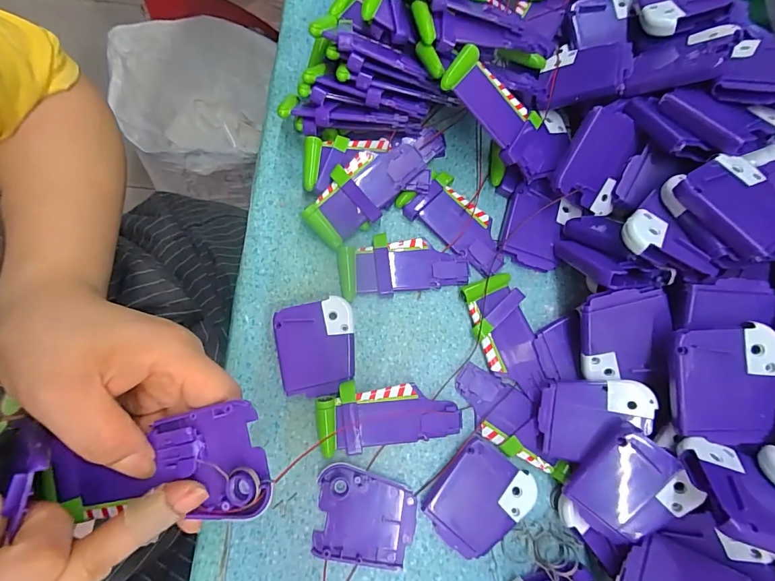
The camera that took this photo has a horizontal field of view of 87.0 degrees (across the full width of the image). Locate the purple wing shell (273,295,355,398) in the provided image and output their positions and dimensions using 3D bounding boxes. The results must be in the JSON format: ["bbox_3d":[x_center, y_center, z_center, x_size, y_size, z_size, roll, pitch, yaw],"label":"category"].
[{"bbox_3d":[-0.047,0.039,0.272,0.051,0.013,0.061,-9,76,-3],"label":"purple wing shell"}]

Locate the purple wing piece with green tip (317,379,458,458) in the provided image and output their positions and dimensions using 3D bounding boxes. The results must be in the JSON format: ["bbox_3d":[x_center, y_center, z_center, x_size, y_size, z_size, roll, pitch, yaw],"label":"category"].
[{"bbox_3d":[0.001,0.079,0.261,0.088,0.007,0.042,-8,91,-7],"label":"purple wing piece with green tip"}]

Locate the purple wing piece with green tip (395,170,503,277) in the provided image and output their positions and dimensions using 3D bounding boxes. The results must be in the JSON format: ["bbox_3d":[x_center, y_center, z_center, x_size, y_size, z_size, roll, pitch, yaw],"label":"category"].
[{"bbox_3d":[0.051,-0.049,0.296,0.042,0.008,0.085,-44,80,-10],"label":"purple wing piece with green tip"}]

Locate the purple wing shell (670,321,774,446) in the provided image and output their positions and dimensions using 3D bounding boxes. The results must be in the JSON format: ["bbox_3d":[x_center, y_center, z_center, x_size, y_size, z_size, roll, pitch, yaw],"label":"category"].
[{"bbox_3d":[0.181,0.050,0.222,0.049,0.016,0.061,0,91,9],"label":"purple wing shell"}]

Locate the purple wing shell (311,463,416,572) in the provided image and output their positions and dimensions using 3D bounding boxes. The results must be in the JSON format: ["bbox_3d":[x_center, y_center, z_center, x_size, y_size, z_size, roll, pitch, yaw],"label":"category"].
[{"bbox_3d":[-0.015,0.140,0.252,0.061,0.006,0.052,14,76,3],"label":"purple wing shell"}]

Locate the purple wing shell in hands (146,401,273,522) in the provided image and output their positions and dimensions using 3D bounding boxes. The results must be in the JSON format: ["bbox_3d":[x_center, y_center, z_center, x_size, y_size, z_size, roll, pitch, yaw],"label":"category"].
[{"bbox_3d":[-0.085,0.083,0.194,0.056,0.012,0.050,-10,76,-3],"label":"purple wing shell in hands"}]

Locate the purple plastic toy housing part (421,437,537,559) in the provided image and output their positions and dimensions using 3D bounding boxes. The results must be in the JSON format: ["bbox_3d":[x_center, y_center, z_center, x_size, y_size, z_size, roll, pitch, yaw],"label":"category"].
[{"bbox_3d":[0.056,0.129,0.252,0.050,0.010,0.060,40,79,9],"label":"purple plastic toy housing part"}]

